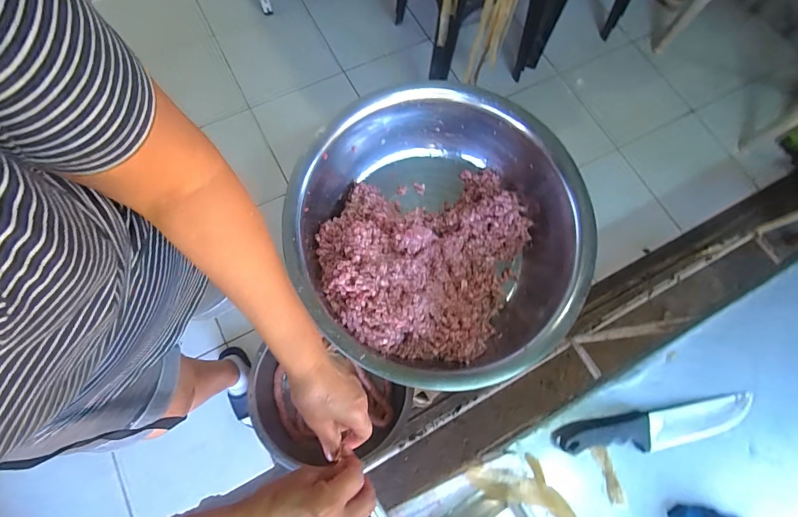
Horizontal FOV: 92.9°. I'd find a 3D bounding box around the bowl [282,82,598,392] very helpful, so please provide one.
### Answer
[{"bbox_3d":[0.099,-0.053,0.810,0.575,0.198,0.579,1,73,-2],"label":"bowl"}]

